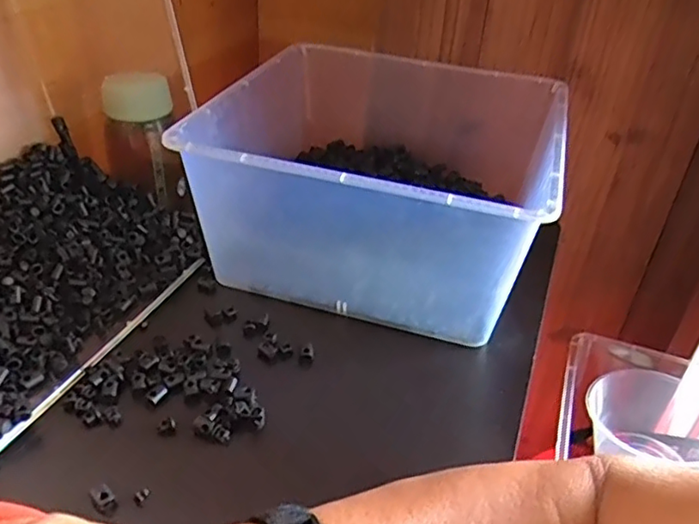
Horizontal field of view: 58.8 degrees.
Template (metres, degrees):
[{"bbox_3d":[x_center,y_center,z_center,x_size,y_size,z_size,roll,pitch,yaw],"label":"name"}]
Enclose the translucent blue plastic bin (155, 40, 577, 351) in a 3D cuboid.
[{"bbox_3d":[0.035,-0.077,0.594,0.287,0.155,0.295,13,35,12],"label":"translucent blue plastic bin"}]

